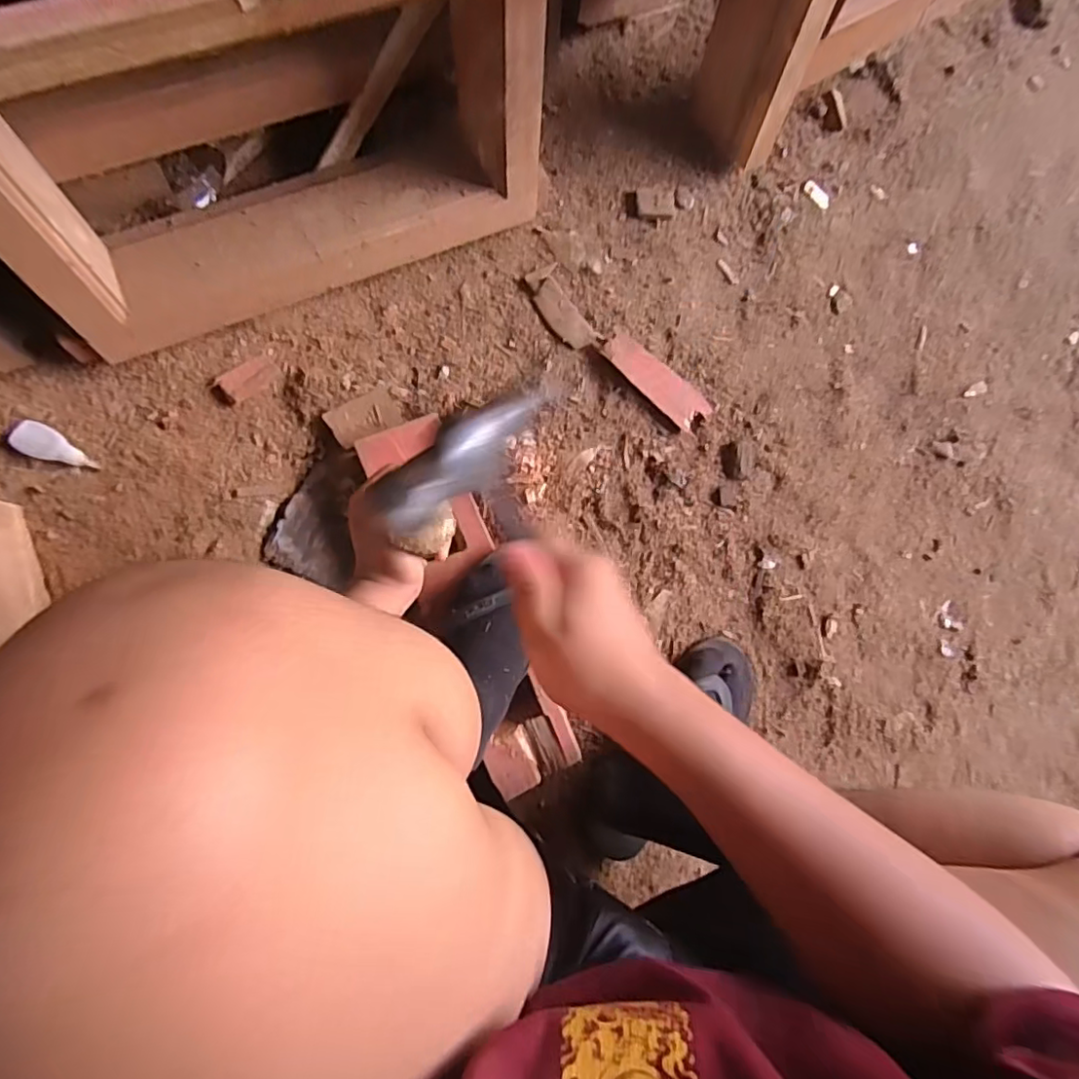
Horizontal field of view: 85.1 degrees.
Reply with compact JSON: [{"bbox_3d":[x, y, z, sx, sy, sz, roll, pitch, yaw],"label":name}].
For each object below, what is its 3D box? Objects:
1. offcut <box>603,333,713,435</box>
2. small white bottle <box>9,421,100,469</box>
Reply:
[{"bbox_3d":[0.148,-0.199,0.744,0.153,0.024,0.050,37,82,-4],"label":"offcut"},{"bbox_3d":[-0.511,-0.096,0.620,0.082,0.016,0.035,26,83,-20],"label":"small white bottle"}]

